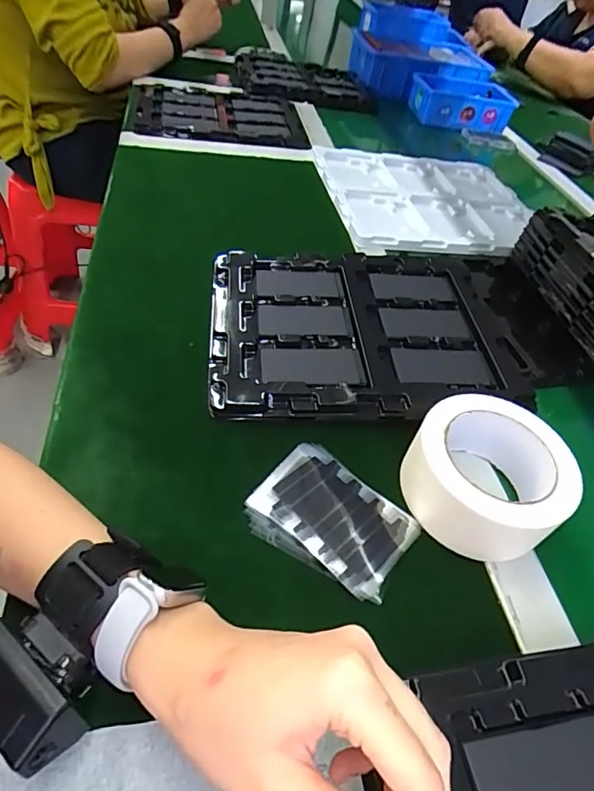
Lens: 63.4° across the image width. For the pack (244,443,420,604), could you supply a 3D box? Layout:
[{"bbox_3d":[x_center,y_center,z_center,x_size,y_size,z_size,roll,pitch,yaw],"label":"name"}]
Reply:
[{"bbox_3d":[0.026,0.085,0.342,0.108,0.006,0.082,33,50,18],"label":"pack"}]

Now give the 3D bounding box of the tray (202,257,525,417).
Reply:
[{"bbox_3d":[0.078,-0.070,0.476,0.316,0.019,0.234,-1,48,-7],"label":"tray"}]

